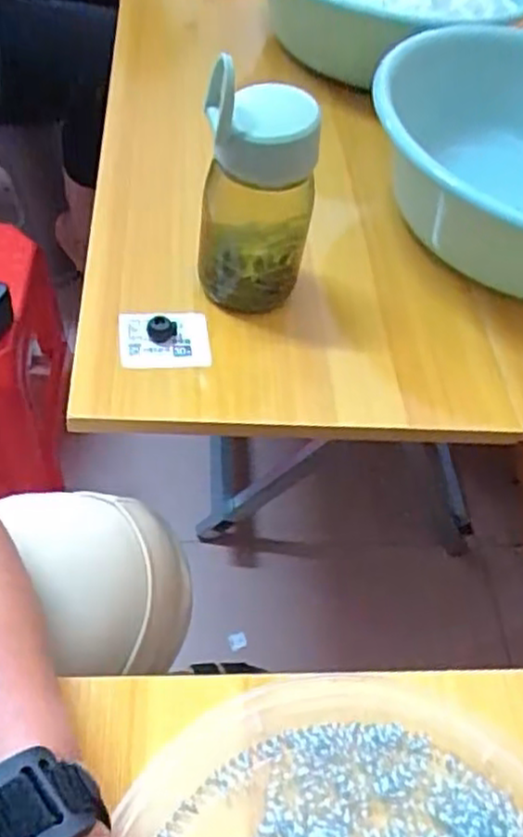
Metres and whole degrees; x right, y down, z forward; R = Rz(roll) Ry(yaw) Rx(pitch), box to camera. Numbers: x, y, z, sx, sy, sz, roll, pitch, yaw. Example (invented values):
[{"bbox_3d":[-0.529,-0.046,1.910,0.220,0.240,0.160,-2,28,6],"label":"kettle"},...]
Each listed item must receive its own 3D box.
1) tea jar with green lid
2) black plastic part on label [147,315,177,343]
[{"bbox_3d":[-0.003,-0.140,0.462,0.075,0.144,0.058,4,53,-5],"label":"tea jar with green lid"},{"bbox_3d":[-0.067,-0.060,0.483,0.020,0.018,0.013,-3,53,-11],"label":"black plastic part on label"}]

